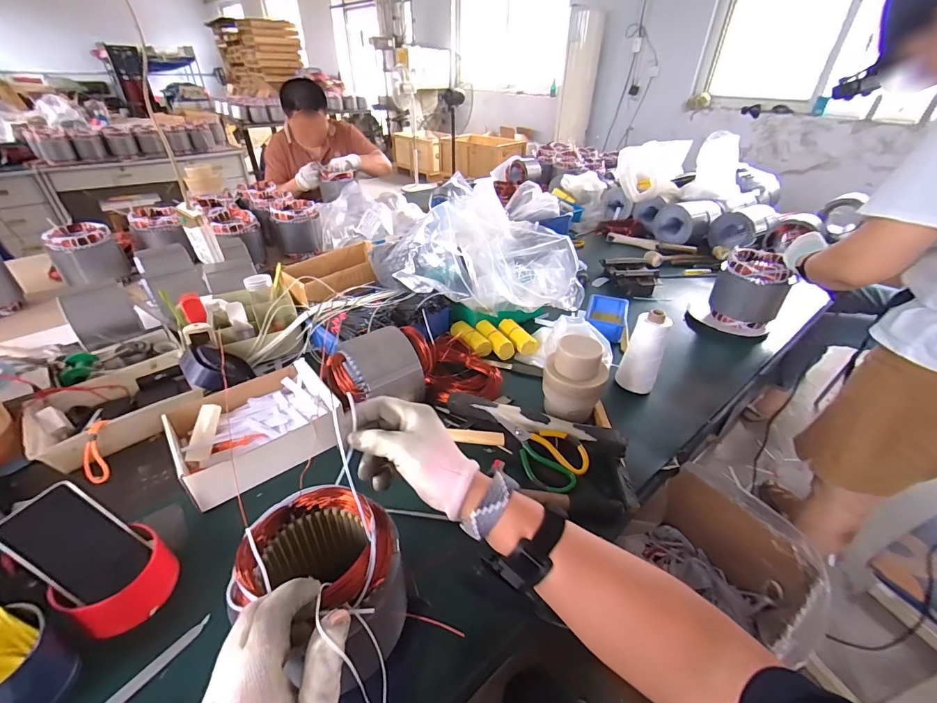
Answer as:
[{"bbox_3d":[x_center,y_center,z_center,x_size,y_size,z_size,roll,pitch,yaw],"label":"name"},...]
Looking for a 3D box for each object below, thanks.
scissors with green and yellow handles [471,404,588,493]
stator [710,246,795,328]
[{"bbox_3d":[0.107,0.144,0.676,0.098,0.026,0.203,-20,41,-27],"label":"scissors with green and yellow handles"},{"bbox_3d":[0.717,-0.155,1.025,0.154,0.160,0.151,24,41,28],"label":"stator"}]

